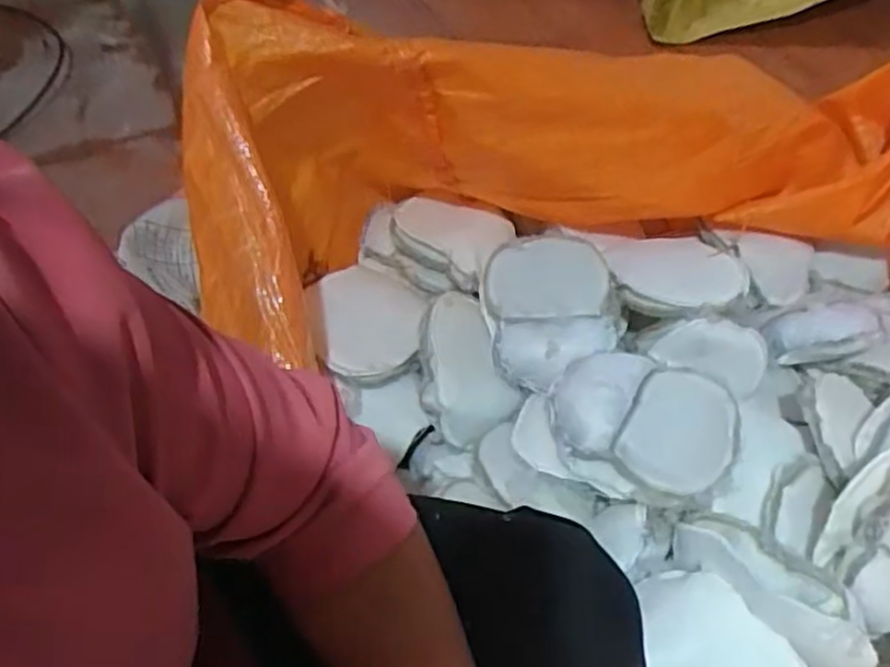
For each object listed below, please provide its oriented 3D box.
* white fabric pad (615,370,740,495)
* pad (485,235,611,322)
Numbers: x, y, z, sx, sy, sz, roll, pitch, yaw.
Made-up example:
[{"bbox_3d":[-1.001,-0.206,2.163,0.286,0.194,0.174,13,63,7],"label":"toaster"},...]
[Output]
[{"bbox_3d":[0.232,0.095,0.702,0.105,0.015,0.131,30,64,6],"label":"white fabric pad"},{"bbox_3d":[0.115,-0.062,0.820,0.134,0.020,0.098,-2,71,9],"label":"pad"}]

